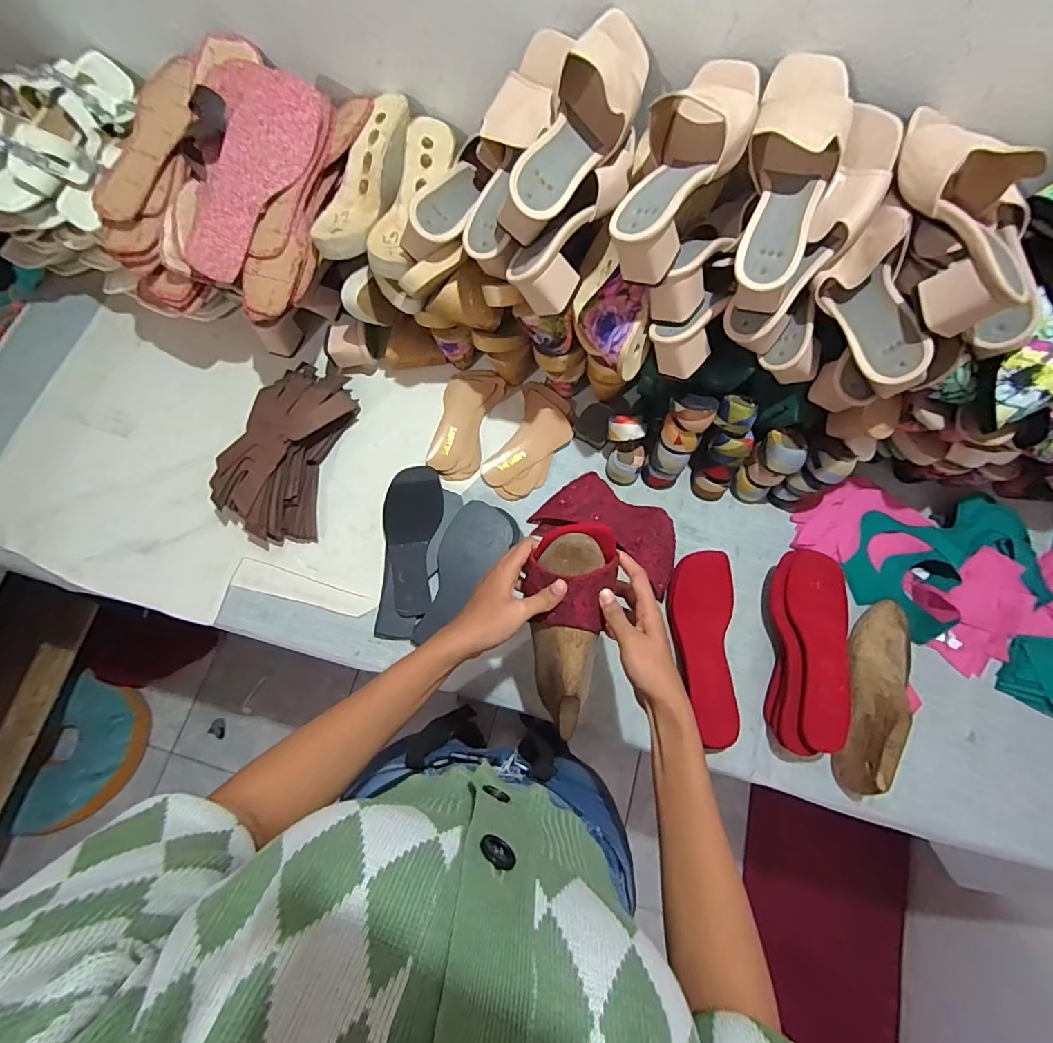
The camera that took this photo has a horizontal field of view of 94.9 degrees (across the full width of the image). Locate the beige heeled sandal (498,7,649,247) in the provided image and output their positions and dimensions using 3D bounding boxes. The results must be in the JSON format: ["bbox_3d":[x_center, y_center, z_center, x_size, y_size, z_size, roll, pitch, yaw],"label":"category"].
[{"bbox_3d":[0.054,-0.394,0.478,0.078,0.074,0.230,31,91,7],"label":"beige heeled sandal"}]

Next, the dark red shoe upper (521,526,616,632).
[{"bbox_3d":[0.041,0.052,0.454,0.084,0.050,0.093,7,76,2],"label":"dark red shoe upper"}]

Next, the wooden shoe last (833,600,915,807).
[{"bbox_3d":[0.450,0.220,0.605,0.073,0.082,0.253,20,77,5],"label":"wooden shoe last"}]

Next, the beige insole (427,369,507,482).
[{"bbox_3d":[-0.094,-0.153,0.735,0.086,0.017,0.185,18,77,4],"label":"beige insole"}]

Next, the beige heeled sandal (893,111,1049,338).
[{"bbox_3d":[0.413,-0.291,0.457,0.100,0.083,0.220,-6,74,-2],"label":"beige heeled sandal"}]

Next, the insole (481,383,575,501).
[{"bbox_3d":[0.010,-0.121,0.736,0.092,0.016,0.189,25,77,6],"label":"insole"}]

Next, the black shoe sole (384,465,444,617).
[{"bbox_3d":[-0.163,0.023,0.680,0.077,0.014,0.210,3,76,0],"label":"black shoe sole"}]

